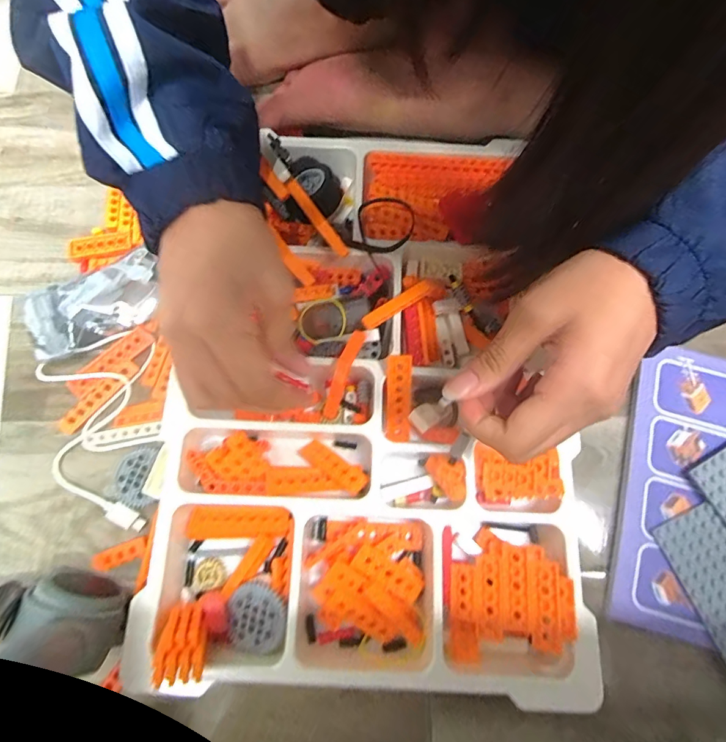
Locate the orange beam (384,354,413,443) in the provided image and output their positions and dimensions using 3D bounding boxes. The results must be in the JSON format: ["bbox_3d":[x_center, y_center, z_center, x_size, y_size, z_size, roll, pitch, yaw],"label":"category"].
[{"bbox_3d":[0.024,0.021,0.297,0.016,0.066,0.008,0,26,-1],"label":"orange beam"}]

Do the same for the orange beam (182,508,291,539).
[{"bbox_3d":[-0.083,0.101,0.288,0.065,0.010,0.018,0,74,-1],"label":"orange beam"}]

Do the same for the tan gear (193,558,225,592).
[{"bbox_3d":[-0.101,0.133,0.282,0.020,0.005,0.018,-23,76,-7],"label":"tan gear"}]

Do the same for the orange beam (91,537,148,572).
[{"bbox_3d":[-0.160,0.121,0.282,0.036,0.005,0.012,-19,75,-6],"label":"orange beam"}]

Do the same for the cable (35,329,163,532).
[{"bbox_3d":[-0.179,0.040,0.299,0.082,0.019,0.138,-19,75,-6],"label":"cable"}]

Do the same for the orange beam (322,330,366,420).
[{"bbox_3d":[-0.014,0.003,0.294,0.010,0.017,0.062,21,95,6],"label":"orange beam"}]

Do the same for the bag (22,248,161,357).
[{"bbox_3d":[-0.202,-0.050,0.325,0.099,0.019,0.061,-24,76,-7],"label":"bag"}]

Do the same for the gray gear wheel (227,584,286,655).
[{"bbox_3d":[-0.064,0.151,0.265,0.037,0.009,0.034,-4,75,15],"label":"gray gear wheel"}]

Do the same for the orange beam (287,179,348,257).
[{"bbox_3d":[-0.032,-0.107,0.304,0.008,0.006,0.062,-40,99,-14],"label":"orange beam"}]

